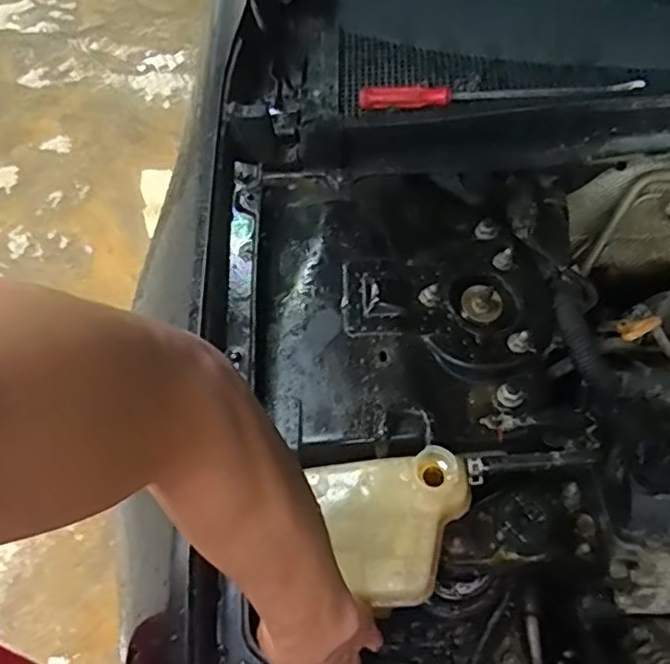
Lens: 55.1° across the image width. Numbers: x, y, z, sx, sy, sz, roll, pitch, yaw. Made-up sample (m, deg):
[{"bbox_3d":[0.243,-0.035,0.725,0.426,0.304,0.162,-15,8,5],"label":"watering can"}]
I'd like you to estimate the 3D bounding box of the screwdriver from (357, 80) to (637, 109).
[{"bbox_3d":[0.178,-0.268,0.715,0.303,0.025,0.033,2,58,5],"label":"screwdriver"}]

